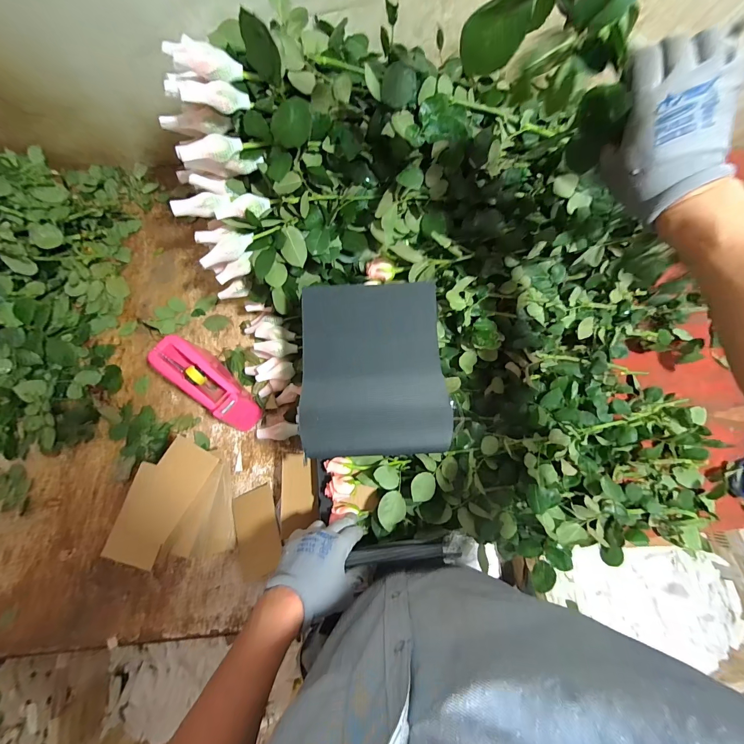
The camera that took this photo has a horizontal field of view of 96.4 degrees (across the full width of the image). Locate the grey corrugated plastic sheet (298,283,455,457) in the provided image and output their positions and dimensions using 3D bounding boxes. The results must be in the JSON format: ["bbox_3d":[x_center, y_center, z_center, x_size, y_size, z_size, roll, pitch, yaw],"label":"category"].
[{"bbox_3d":[0.002,-0.011,0.495,0.206,0.033,0.258,-2,74,-2],"label":"grey corrugated plastic sheet"}]

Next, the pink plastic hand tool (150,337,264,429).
[{"bbox_3d":[-0.299,0.023,0.619,0.201,0.101,0.076,37,76,9],"label":"pink plastic hand tool"}]

